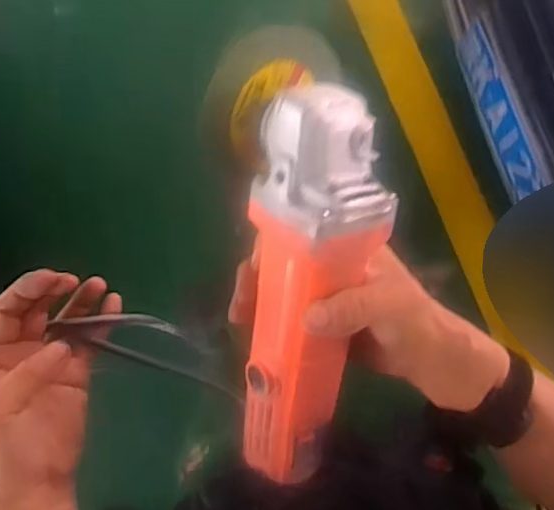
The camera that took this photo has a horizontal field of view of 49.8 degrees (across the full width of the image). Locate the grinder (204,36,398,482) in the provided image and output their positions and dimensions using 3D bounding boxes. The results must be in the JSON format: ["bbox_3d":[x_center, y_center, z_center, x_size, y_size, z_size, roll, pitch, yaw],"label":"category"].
[{"bbox_3d":[0.012,0.018,0.359,0.098,0.075,0.280,0,109,0],"label":"grinder"}]

